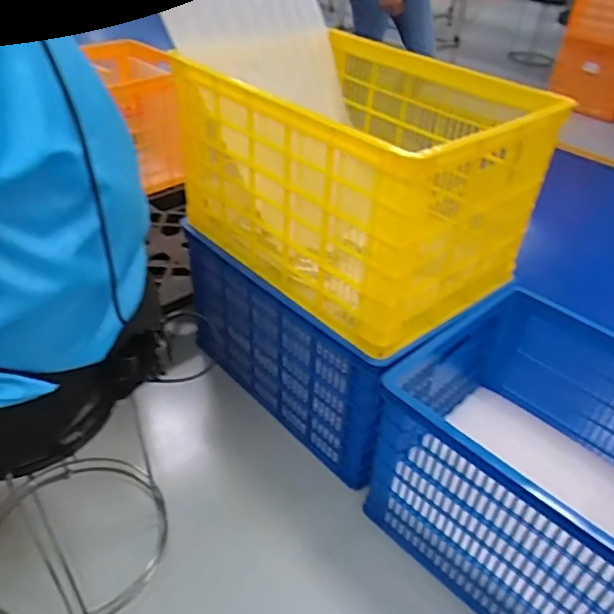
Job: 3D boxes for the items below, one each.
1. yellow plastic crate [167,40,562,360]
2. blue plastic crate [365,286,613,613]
[{"bbox_3d":[0.105,-0.286,1.212,0.476,0.389,0.628,-26,47,-33],"label":"yellow plastic crate"},{"bbox_3d":[0.514,0.342,1.072,0.476,0.378,0.699,-29,49,-35],"label":"blue plastic crate"}]

